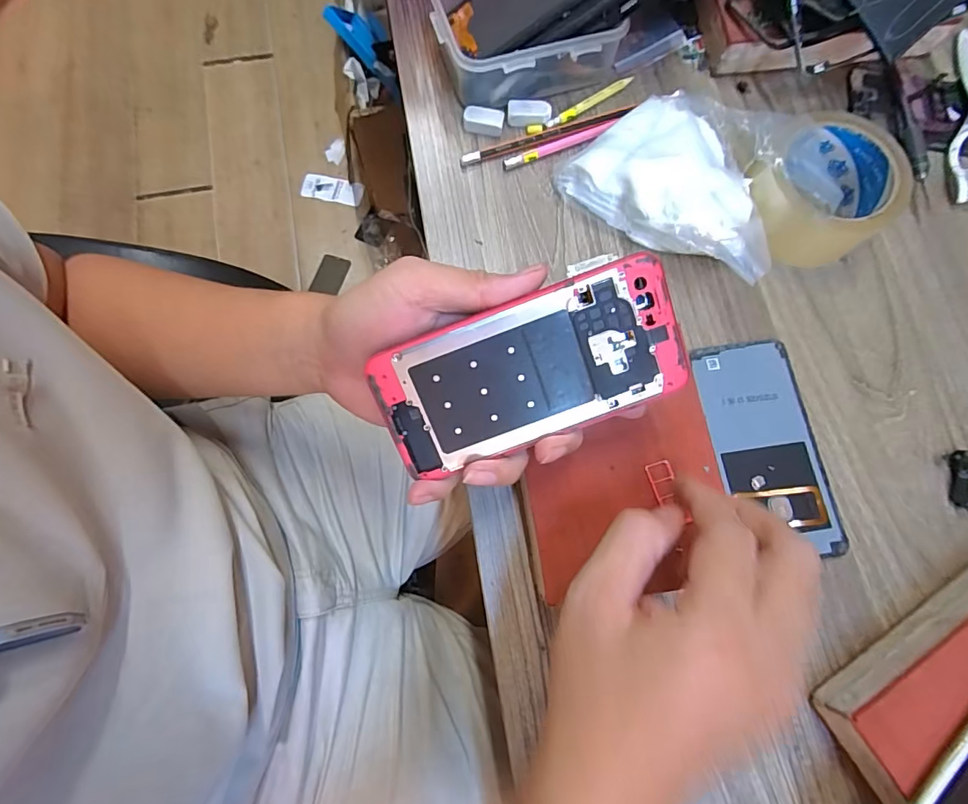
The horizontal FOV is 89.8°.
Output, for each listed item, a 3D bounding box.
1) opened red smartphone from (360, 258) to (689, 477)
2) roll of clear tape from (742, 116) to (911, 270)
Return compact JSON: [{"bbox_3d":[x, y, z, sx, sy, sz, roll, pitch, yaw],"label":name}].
[{"bbox_3d":[0.022,-0.015,0.249,0.151,0.009,0.071,-20,106,4],"label":"opened red smartphone"},{"bbox_3d":[0.248,-0.151,0.355,0.089,0.053,0.089,0,76,-2],"label":"roll of clear tape"}]

